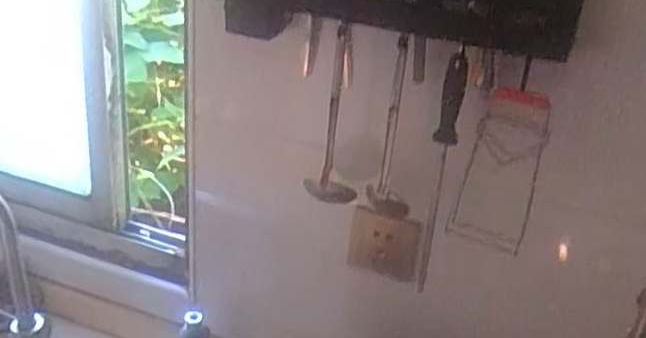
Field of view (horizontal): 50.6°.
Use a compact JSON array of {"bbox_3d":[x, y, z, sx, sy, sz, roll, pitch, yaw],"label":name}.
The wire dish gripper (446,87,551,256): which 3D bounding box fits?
[{"bbox_3d":[0.197,0.006,0.749,0.077,0.201,0.016,16,38,11],"label":"wire dish gripper"}]

